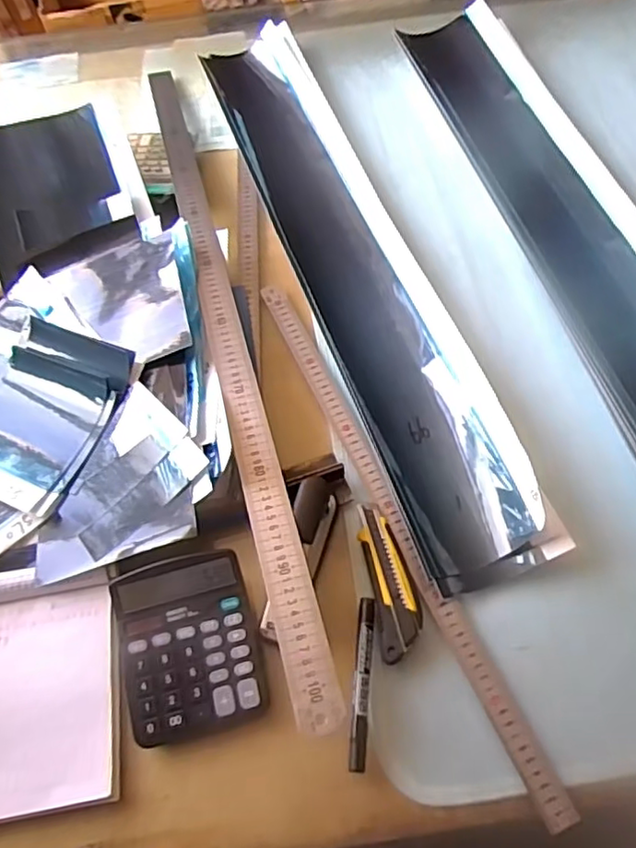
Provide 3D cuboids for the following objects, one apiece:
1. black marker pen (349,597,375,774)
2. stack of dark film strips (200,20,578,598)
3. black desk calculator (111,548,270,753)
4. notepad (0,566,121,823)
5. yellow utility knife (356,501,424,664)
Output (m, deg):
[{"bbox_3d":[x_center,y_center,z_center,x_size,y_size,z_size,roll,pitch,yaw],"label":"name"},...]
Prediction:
[{"bbox_3d":[0.038,0.220,0.537,0.014,0.014,0.141,5,60,5],"label":"black marker pen"},{"bbox_3d":[0.030,-0.213,0.777,0.163,0.041,0.912,-24,60,4],"label":"stack of dark film strips"},{"bbox_3d":[-0.114,0.188,0.541,0.115,0.022,0.145,-14,60,-7],"label":"black desk calculator"},{"bbox_3d":[-0.250,0.227,0.541,0.146,0.021,0.198,-9,59,-4],"label":"notepad"},{"bbox_3d":[0.068,0.143,0.575,0.042,0.018,0.143,-9,59,-3],"label":"yellow utility knife"}]

